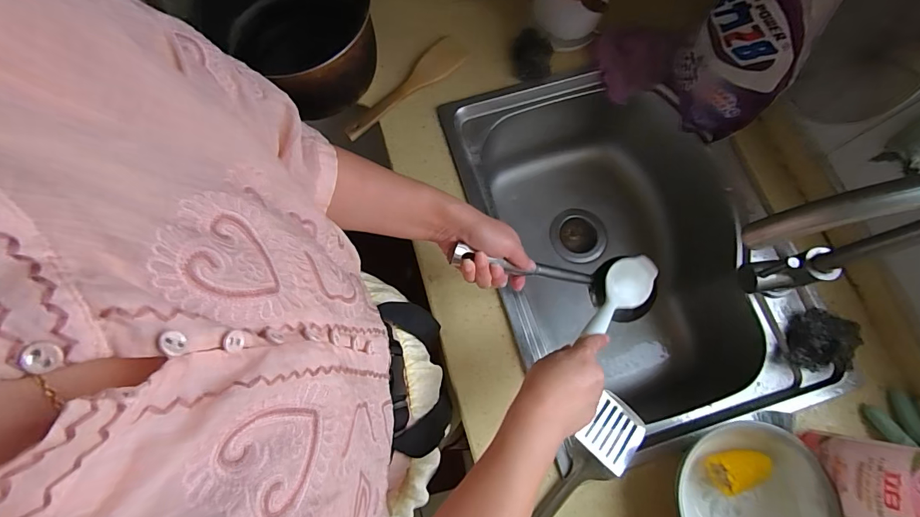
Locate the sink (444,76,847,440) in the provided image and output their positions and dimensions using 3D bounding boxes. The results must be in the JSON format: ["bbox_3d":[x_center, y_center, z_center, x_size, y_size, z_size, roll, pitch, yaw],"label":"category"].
[{"bbox_3d":[0.239,-0.015,0.705,0.420,0.228,0.556,-14,76,-4],"label":"sink"}]

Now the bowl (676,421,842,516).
[{"bbox_3d":[0.335,0.281,0.486,0.152,0.078,0.164,0,75,0],"label":"bowl"}]

